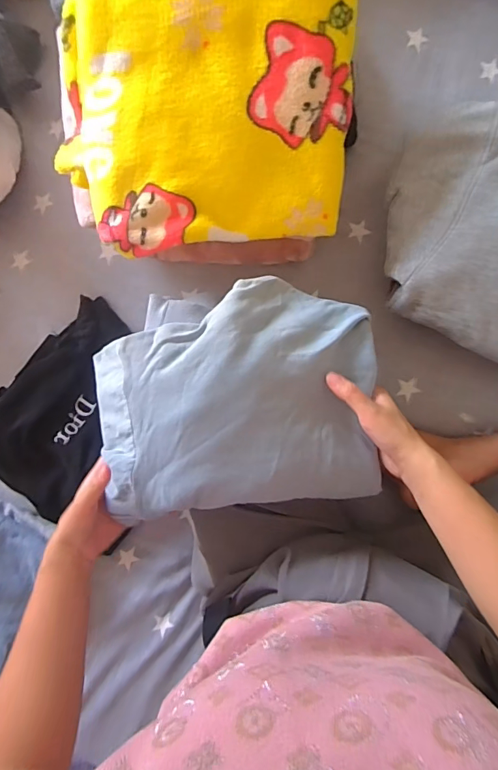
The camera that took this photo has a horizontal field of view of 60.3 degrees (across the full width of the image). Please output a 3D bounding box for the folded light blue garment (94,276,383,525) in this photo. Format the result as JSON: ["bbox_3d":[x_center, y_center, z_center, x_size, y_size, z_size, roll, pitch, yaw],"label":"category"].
[{"bbox_3d":[-0.020,0.013,0.440,0.295,0.066,0.221,-5,88,5],"label":"folded light blue garment"}]

